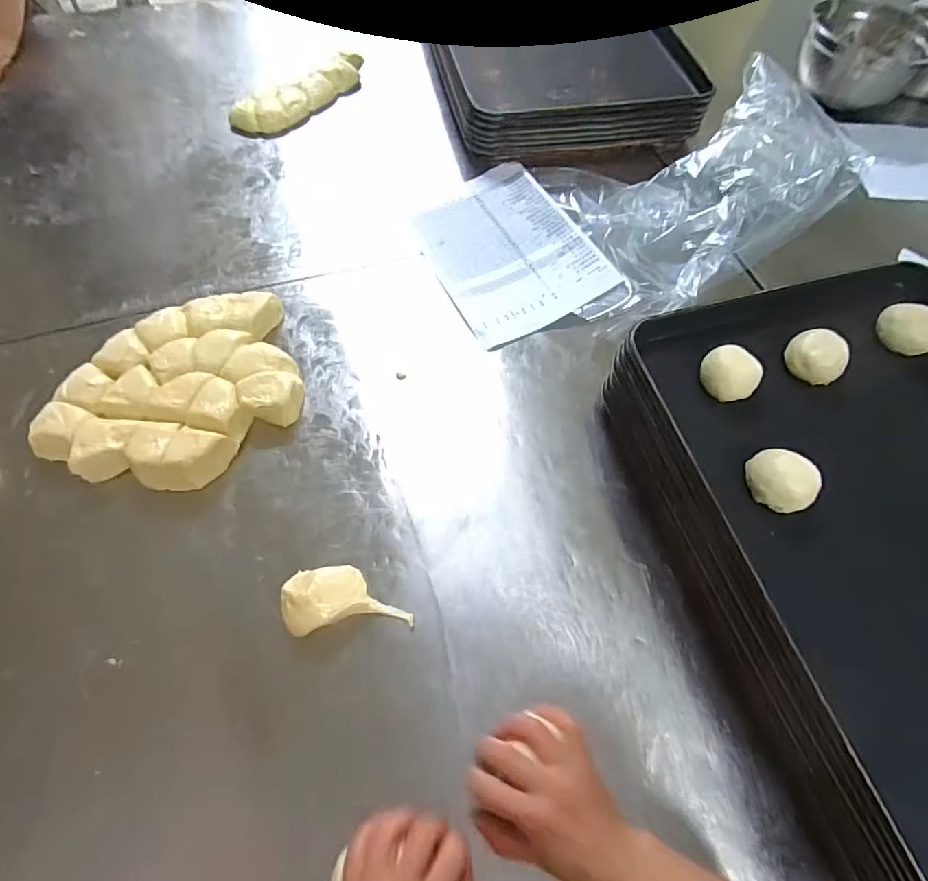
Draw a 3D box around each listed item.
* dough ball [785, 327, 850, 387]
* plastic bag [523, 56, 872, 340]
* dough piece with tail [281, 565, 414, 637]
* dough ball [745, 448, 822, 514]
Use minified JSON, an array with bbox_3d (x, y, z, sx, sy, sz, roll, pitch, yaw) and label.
[{"bbox_3d":[0.371,-0.089,0.530,0.045,0.033,0.056,-35,70,-19],"label":"dough ball"},{"bbox_3d":[0.364,-0.401,0.746,0.507,0.075,0.293,-31,70,-16],"label":"plastic bag"},{"bbox_3d":[-0.110,0.150,0.478,0.116,0.034,0.057,-3,65,-5],"label":"dough piece with tail"},{"bbox_3d":[0.298,0.036,0.472,0.051,0.033,0.060,-16,65,-12],"label":"dough ball"}]

